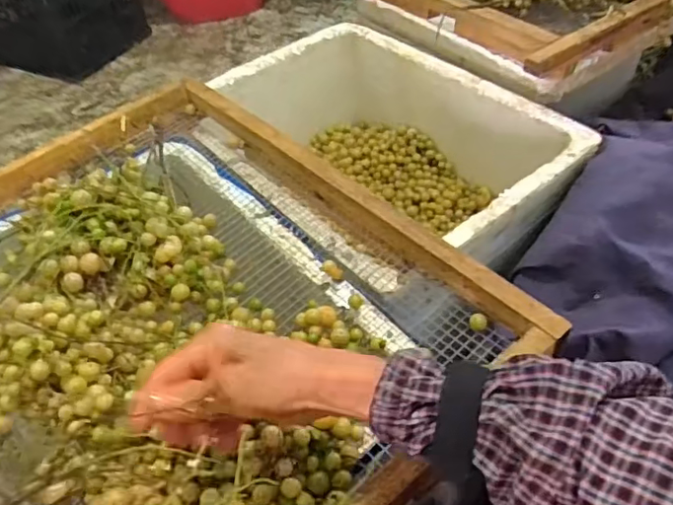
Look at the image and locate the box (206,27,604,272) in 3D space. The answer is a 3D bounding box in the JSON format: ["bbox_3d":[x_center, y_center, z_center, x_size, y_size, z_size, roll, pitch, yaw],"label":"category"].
[{"bbox_3d":[0.090,-0.151,0.892,0.289,0.205,0.528,-35,53,-25],"label":"box"}]

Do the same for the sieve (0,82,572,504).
[{"bbox_3d":[-0.179,0.037,0.551,0.465,0.079,0.600,-33,52,-23],"label":"sieve"}]

